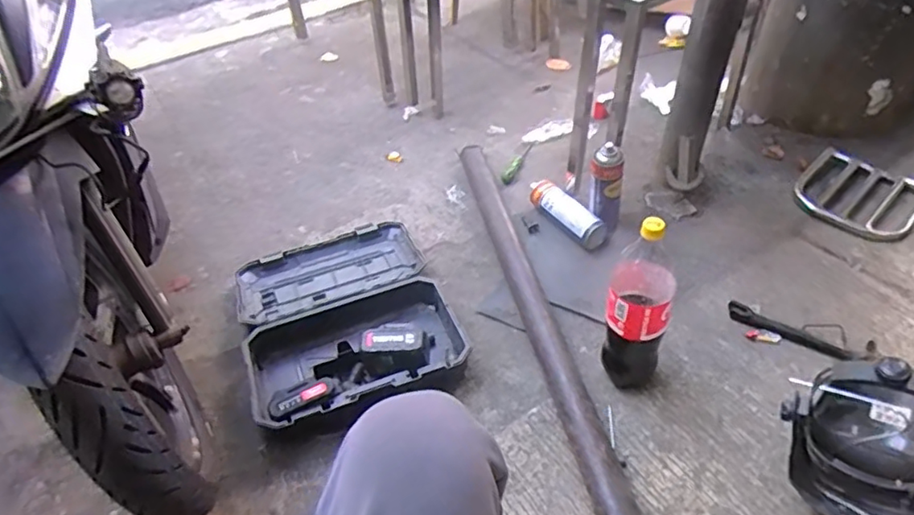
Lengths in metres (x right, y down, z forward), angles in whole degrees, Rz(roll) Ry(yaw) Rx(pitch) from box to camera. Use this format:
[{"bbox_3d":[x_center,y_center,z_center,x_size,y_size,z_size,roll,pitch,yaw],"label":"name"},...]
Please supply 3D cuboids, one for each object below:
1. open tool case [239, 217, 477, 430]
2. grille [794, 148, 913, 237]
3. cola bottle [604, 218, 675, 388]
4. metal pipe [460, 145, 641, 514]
[{"bbox_3d":[-0.228,0.091,1.144,0.376,0.106,0.439,-19,45,-13],"label":"open tool case"},{"bbox_3d":[0.897,-0.144,1.303,0.241,0.022,0.235,28,53,31],"label":"grille"},{"bbox_3d":[0.279,0.094,0.914,0.089,0.320,0.078,14,47,20],"label":"cola bottle"},{"bbox_3d":[0.139,0.064,1.163,0.071,0.050,1.003,-11,43,-5],"label":"metal pipe"}]

